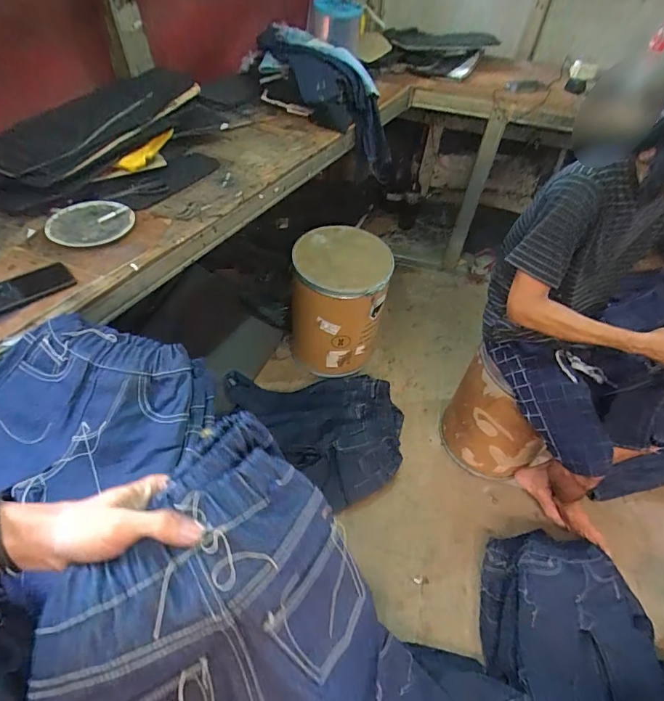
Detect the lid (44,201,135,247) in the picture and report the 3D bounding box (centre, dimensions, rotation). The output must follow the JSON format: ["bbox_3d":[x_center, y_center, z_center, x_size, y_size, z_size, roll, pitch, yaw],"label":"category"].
[{"bbox_3d":[-0.519,-0.284,0.935,0.156,0.027,0.166,2,49,-3],"label":"lid"}]

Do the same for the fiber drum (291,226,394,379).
[{"bbox_3d":[0.015,-0.182,1.655,0.337,0.487,0.321,1,49,-4],"label":"fiber drum"}]

